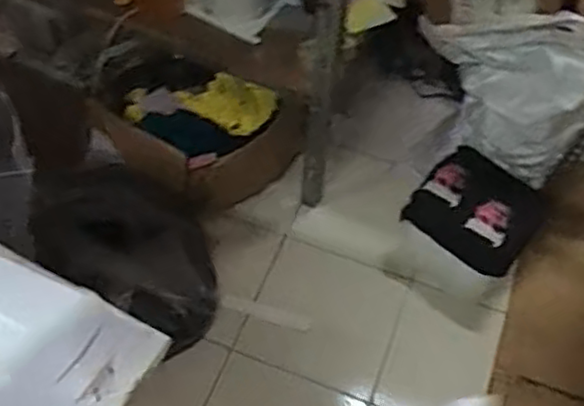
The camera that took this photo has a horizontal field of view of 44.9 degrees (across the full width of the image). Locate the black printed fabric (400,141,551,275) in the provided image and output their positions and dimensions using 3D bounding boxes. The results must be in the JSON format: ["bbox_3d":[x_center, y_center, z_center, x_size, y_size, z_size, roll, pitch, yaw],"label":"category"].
[{"bbox_3d":[0.396,0.007,1.485,0.253,0.094,0.210,35,61,20],"label":"black printed fabric"}]

